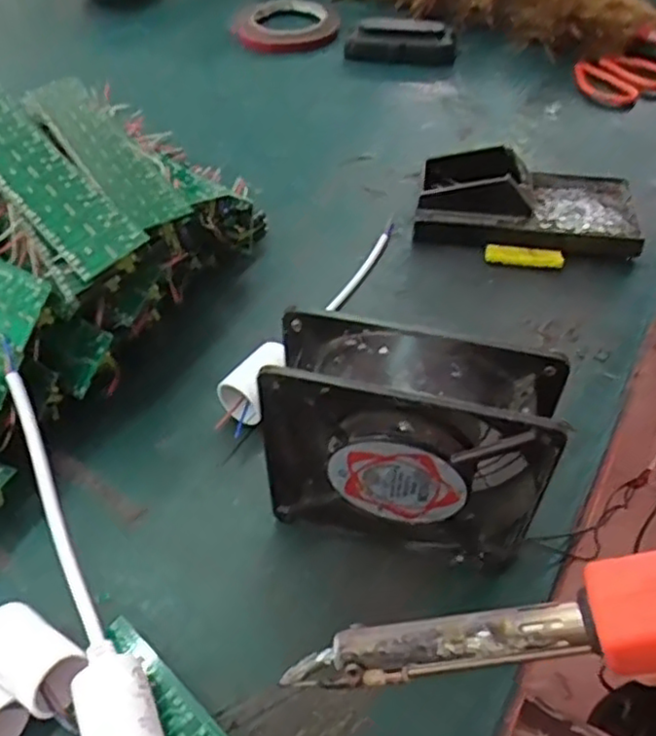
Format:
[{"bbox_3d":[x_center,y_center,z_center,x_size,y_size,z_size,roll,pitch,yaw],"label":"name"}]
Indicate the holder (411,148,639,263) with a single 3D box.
[{"bbox_3d":[0.149,-0.129,0.505,0.154,0.044,0.089,8,50,8],"label":"holder"}]

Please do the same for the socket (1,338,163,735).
[{"bbox_3d":[-0.115,0.079,0.304,0.028,0.055,0.202,-21,52,-17],"label":"socket"}]

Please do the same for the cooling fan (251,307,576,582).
[{"bbox_3d":[0.035,0.037,0.315,0.118,0.120,0.042,8,50,8],"label":"cooling fan"}]

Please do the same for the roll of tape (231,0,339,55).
[{"bbox_3d":[-0.046,-0.374,0.742,0.110,0.026,0.110,0,49,0],"label":"roll of tape"}]

